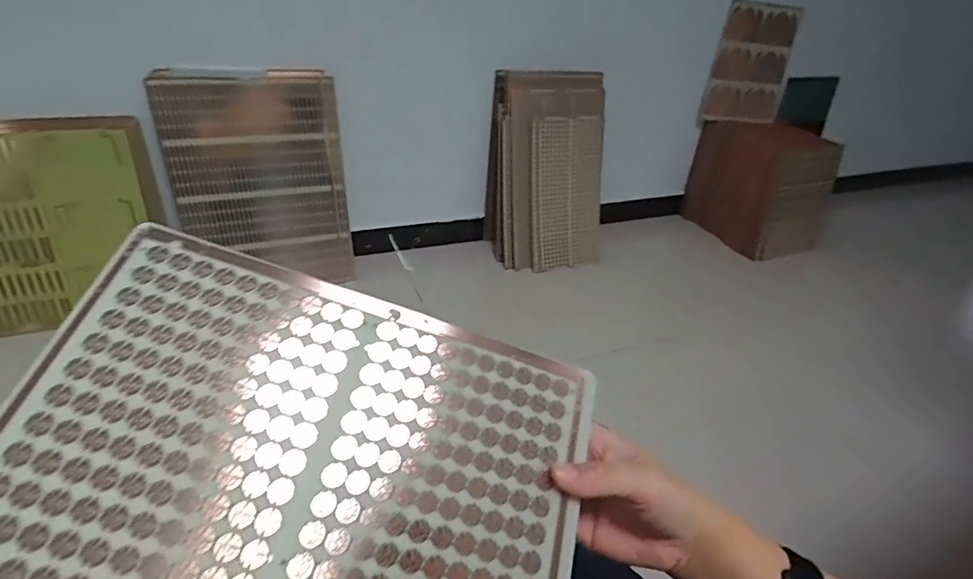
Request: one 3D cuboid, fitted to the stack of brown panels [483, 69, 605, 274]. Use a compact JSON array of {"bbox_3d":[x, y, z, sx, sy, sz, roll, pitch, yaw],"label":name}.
[{"bbox_3d":[0.211,-0.389,1.640,0.362,0.603,0.248,-12,39,-25],"label":"stack of brown panels"}]

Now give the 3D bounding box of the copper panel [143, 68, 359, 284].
[{"bbox_3d":[-0.615,-0.278,1.376,0.431,0.604,0.059,-9,25,-19],"label":"copper panel"}]

